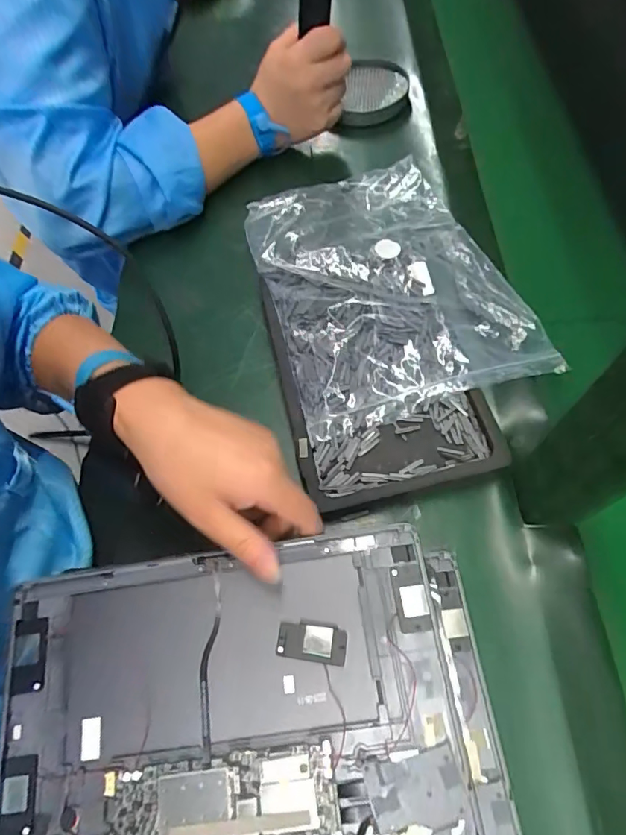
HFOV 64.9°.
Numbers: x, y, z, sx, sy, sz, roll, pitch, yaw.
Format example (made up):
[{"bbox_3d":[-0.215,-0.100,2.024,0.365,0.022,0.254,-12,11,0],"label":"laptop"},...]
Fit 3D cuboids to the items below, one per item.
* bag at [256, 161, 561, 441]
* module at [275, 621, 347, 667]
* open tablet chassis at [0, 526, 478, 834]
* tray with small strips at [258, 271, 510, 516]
[{"bbox_3d":[0.065,-0.135,0.462,0.215,0.027,0.283,-16,63,-7],"label":"bag"},{"bbox_3d":[-0.001,0.131,0.287,0.040,0.005,0.021,7,63,5],"label":"module"},{"bbox_3d":[-0.051,0.163,0.279,0.248,0.010,0.165,-9,65,1],"label":"open tablet chassis"},{"bbox_3d":[0.050,-0.041,0.417,0.153,0.031,0.222,-11,63,-5],"label":"tray with small strips"}]

